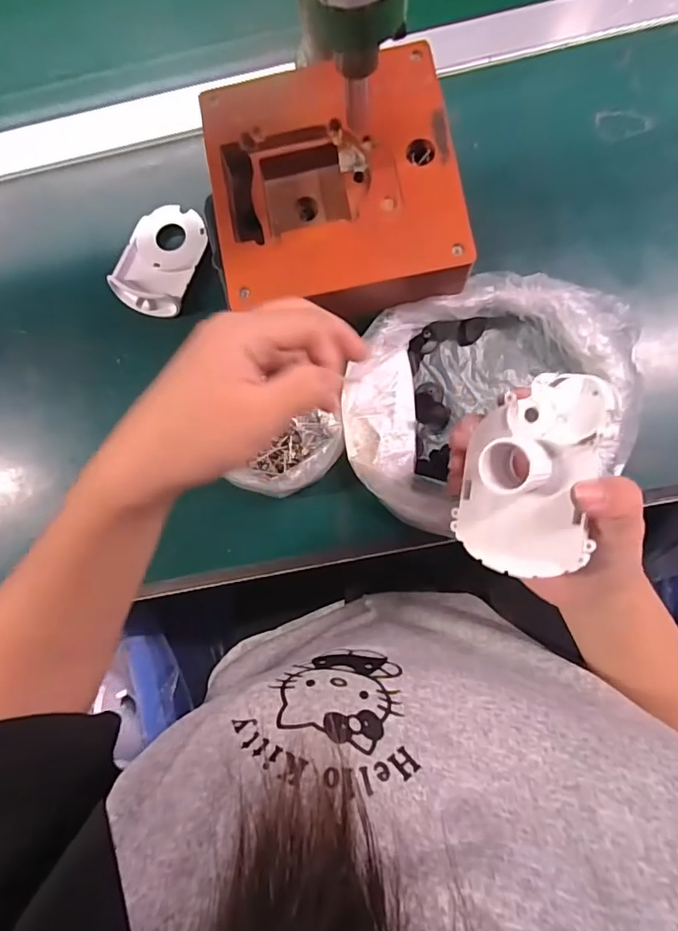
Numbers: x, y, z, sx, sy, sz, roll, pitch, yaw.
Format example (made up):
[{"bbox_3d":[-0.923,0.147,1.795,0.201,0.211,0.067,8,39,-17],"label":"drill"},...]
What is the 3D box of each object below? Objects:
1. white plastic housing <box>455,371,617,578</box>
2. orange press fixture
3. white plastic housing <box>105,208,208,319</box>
[{"bbox_3d":[0.096,0.006,0.255,0.063,0.038,0.103,24,108,37],"label":"white plastic housing"},{"bbox_3d":[-0.002,-0.175,0.342,0.149,0.067,0.154,-10,83,3],"label":"orange press fixture"},{"bbox_3d":[-0.136,-0.158,0.387,0.057,0.016,0.085,20,86,6],"label":"white plastic housing"}]

